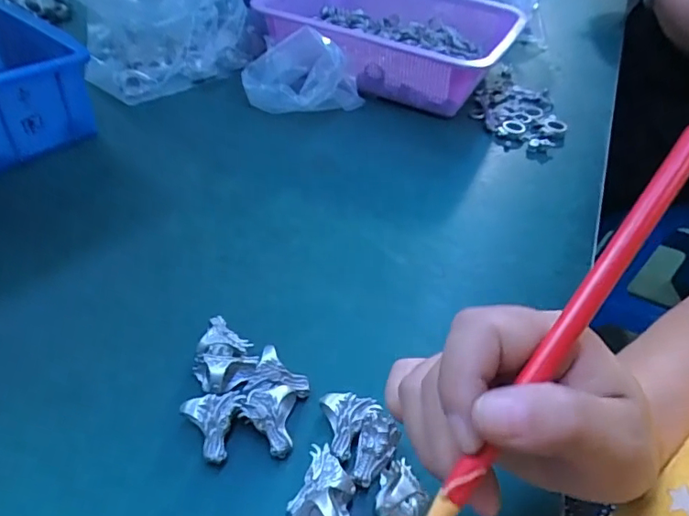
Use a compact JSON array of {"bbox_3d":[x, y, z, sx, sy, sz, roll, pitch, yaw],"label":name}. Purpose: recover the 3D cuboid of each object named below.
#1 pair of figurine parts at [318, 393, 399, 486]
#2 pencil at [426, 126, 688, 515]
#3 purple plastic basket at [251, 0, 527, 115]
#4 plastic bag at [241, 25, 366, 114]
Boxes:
[{"bbox_3d":[0.009,0.103,0.294,0.036,0.027,0.048,-5,43,-12],"label":"pair of figurine parts"},{"bbox_3d":[0.074,0.025,0.171,0.010,0.006,0.168,34,86,27],"label":"pencil"},{"bbox_3d":[0.055,-0.267,0.613,0.283,0.084,0.200,23,45,17],"label":"purple plastic basket"},{"bbox_3d":[-0.051,-0.200,0.565,0.132,0.087,0.057,13,43,8],"label":"plastic bag"}]

